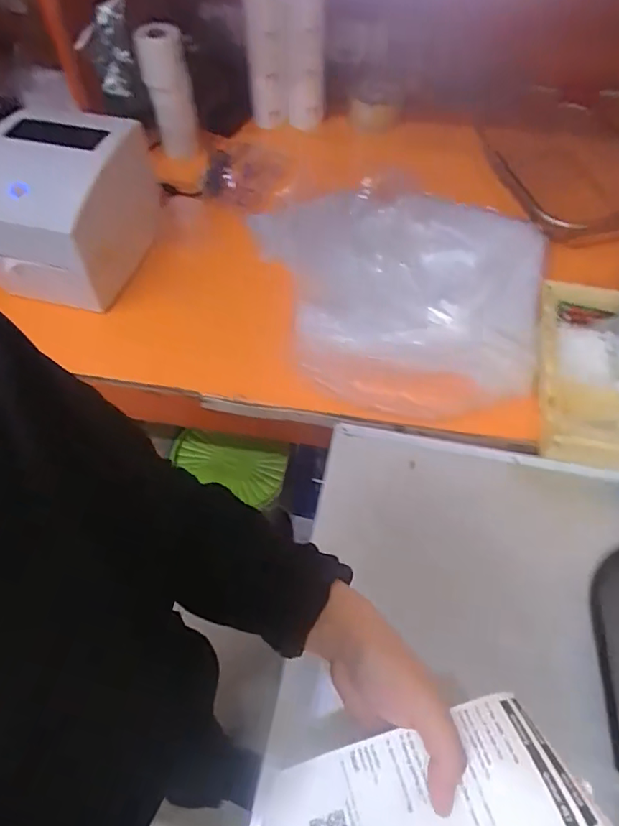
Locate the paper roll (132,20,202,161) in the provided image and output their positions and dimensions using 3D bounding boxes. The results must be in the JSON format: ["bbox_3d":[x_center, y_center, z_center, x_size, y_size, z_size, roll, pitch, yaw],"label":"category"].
[{"bbox_3d":[-0.216,-0.499,0.852,0.066,0.184,0.065,-5,57,-3],"label":"paper roll"}]

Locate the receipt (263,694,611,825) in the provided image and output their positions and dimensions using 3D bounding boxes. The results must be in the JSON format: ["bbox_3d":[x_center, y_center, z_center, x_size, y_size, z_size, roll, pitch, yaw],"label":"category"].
[{"bbox_3d":[0.058,0.211,0.287,0.167,0.017,0.078,-18,57,2],"label":"receipt"}]

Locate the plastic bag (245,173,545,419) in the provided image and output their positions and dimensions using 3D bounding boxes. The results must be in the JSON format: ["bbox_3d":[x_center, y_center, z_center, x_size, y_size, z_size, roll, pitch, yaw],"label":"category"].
[{"bbox_3d":[0.090,-0.170,0.718,0.406,0.042,0.356,14,58,9],"label":"plastic bag"}]

